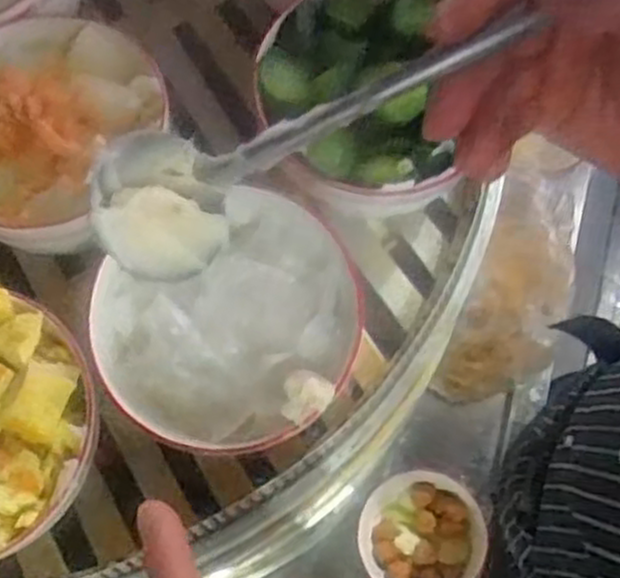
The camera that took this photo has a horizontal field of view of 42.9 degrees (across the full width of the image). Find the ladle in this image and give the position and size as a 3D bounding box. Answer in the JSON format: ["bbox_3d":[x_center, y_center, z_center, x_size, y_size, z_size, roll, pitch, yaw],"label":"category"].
[{"bbox_3d":[-0.002,-0.056,0.274,0.154,0.037,0.047,-26,71,3],"label":"ladle"}]

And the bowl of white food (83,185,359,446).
[{"bbox_3d":[-0.035,0.021,0.397,0.129,0.060,0.122,0,70,1],"label":"bowl of white food"}]

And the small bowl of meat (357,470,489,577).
[{"bbox_3d":[0.117,0.262,0.832,0.124,0.062,0.127,0,70,1],"label":"small bowl of meat"}]

